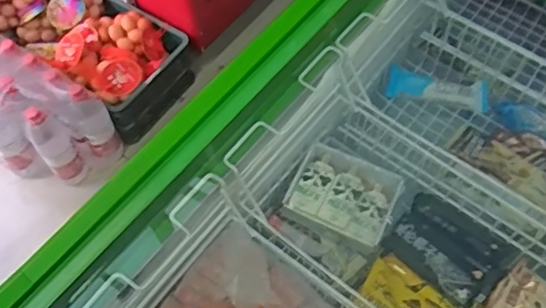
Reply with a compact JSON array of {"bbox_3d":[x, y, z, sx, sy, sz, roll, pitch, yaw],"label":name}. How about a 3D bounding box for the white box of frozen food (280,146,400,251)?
[{"bbox_3d":[0.120,0.071,0.956,0.169,0.055,0.152,21,63,12],"label":"white box of frozen food"}]

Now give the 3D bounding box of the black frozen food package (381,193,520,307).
[{"bbox_3d":[0.291,0.164,0.946,0.185,0.041,0.134,34,66,18],"label":"black frozen food package"}]

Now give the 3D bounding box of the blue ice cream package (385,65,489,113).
[{"bbox_3d":[0.328,-0.130,1.128,0.199,0.047,0.052,6,61,4],"label":"blue ice cream package"}]

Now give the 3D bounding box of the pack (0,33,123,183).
[{"bbox_3d":[-0.746,-0.155,1.522,0.644,0.284,0.237,28,65,16],"label":"pack"}]

